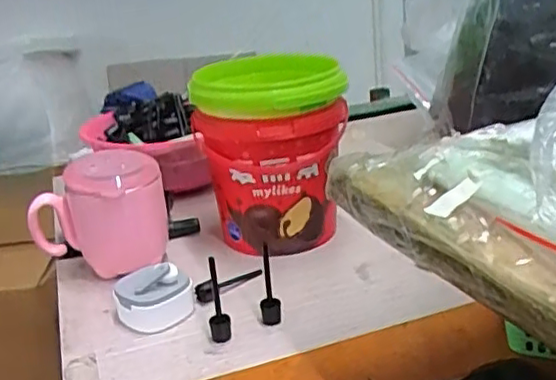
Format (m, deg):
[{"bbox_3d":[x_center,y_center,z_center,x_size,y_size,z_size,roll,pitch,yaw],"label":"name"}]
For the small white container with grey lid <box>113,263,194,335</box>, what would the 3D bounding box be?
[{"bbox_3d":[-0.096,0.078,0.492,0.057,0.043,0.049,-12,23,-15],"label":"small white container with grey lid"}]

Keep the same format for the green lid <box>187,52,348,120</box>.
[{"bbox_3d":[-0.011,-0.091,0.552,0.129,0.031,0.113,-6,22,-1],"label":"green lid"}]

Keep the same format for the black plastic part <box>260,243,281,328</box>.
[{"bbox_3d":[-0.007,0.067,0.468,0.014,0.068,0.016,-6,22,-1],"label":"black plastic part"}]

